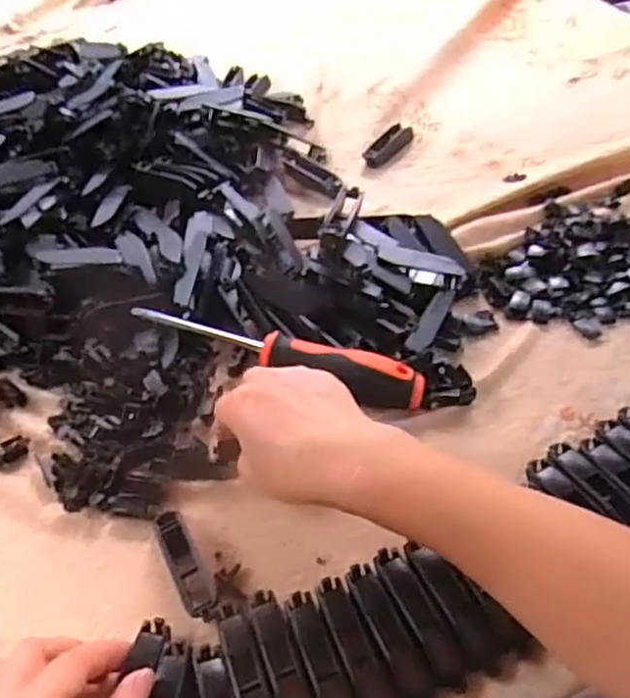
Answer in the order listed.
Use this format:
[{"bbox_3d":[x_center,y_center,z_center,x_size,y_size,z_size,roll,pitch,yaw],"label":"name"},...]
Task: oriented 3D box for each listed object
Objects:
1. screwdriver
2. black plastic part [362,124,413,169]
[{"bbox_3d":[-0.026,0.007,0.421,0.194,0.038,0.024,8,52,13],"label":"screwdriver"},{"bbox_3d":[0.071,-0.200,0.608,0.021,0.012,0.066,29,59,26],"label":"black plastic part"}]

